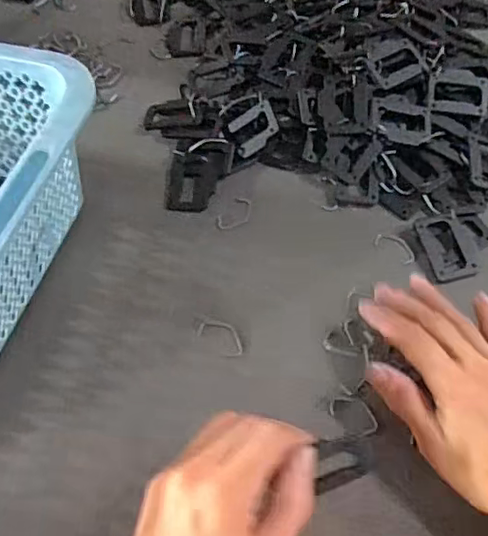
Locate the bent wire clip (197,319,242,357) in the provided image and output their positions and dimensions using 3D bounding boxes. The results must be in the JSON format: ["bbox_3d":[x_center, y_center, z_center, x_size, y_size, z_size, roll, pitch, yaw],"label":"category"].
[{"bbox_3d":[-0.014,0.046,0.396,0.035,0.004,0.020,39,67,23],"label":"bent wire clip"}]

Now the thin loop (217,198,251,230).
[{"bbox_3d":[-0.006,-0.041,0.452,0.019,0.004,0.033,33,65,20],"label":"thin loop"}]

